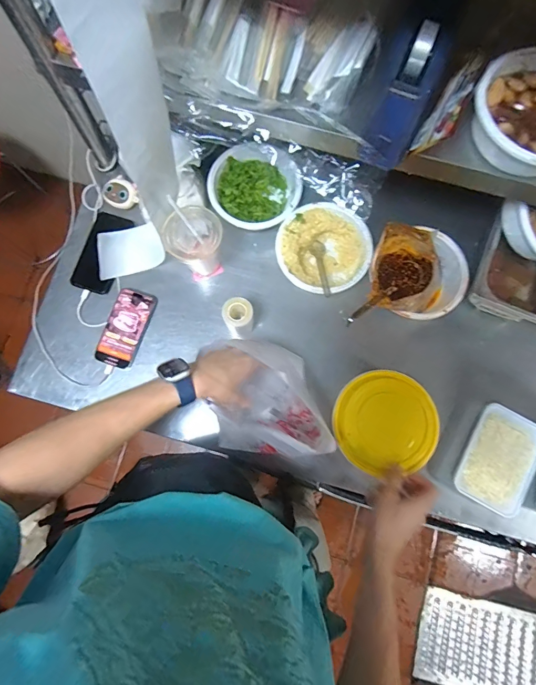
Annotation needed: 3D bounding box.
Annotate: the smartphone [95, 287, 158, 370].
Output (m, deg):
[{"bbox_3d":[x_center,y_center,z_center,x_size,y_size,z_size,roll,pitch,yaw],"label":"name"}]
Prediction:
[{"bbox_3d":[-0.262,-0.029,0.701,0.068,0.015,0.147,19,80,3],"label":"smartphone"}]

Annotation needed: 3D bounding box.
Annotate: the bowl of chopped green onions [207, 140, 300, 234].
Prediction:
[{"bbox_3d":[-0.023,-0.296,0.733,0.168,0.062,0.168,0,80,0],"label":"bowl of chopped green onions"}]

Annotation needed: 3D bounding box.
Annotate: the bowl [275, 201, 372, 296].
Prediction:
[{"bbox_3d":[0.102,-0.169,0.713,0.164,0.059,0.163,0,80,0],"label":"bowl"}]

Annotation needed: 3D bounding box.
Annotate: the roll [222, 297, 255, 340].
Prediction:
[{"bbox_3d":[-0.049,-0.042,0.671,0.051,0.087,0.054,0,80,0],"label":"roll"}]

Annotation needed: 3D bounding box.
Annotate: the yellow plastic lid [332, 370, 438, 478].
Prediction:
[{"bbox_3d":[0.193,0.132,0.622,0.165,0.023,0.161,0,80,0],"label":"yellow plastic lid"}]

